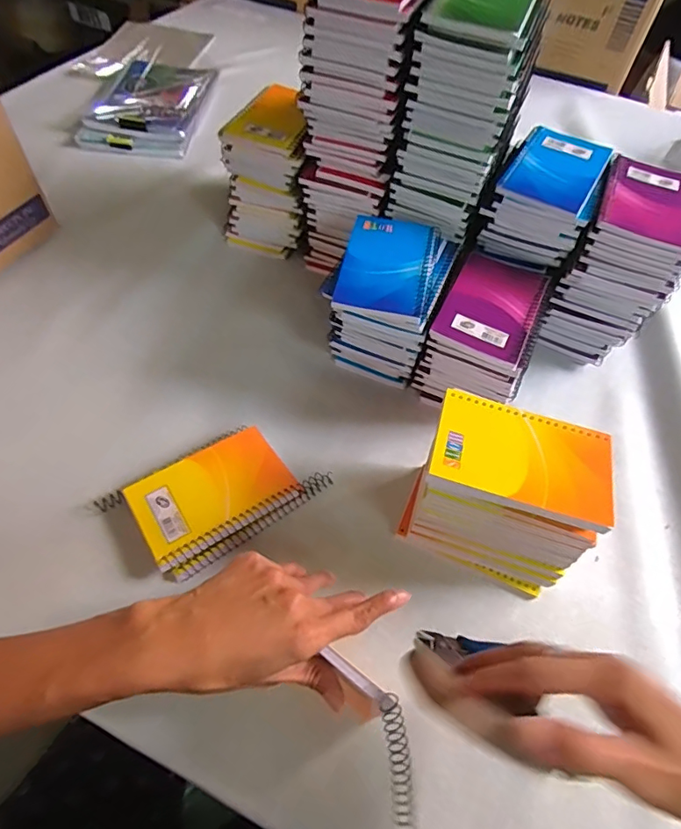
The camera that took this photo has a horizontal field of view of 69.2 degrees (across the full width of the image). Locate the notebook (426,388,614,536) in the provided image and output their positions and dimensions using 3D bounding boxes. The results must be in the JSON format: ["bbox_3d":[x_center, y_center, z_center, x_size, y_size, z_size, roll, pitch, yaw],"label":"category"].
[{"bbox_3d":[0.134,0.031,0.368,0.127,0.011,0.083,16,56,6],"label":"notebook"}]

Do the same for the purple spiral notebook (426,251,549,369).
[{"bbox_3d":[0.144,-0.101,0.470,0.082,0.013,0.133,24,57,11],"label":"purple spiral notebook"}]

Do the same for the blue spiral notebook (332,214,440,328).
[{"bbox_3d":[0.046,-0.142,0.472,0.083,0.011,0.129,13,55,4],"label":"blue spiral notebook"}]

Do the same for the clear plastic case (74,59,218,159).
[{"bbox_3d":[-0.306,-0.502,0.794,0.173,0.031,0.246,4,55,-3],"label":"clear plastic case"}]

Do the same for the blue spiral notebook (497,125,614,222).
[{"bbox_3d":[0.219,-0.244,0.493,0.089,0.014,0.129,27,57,13],"label":"blue spiral notebook"}]

